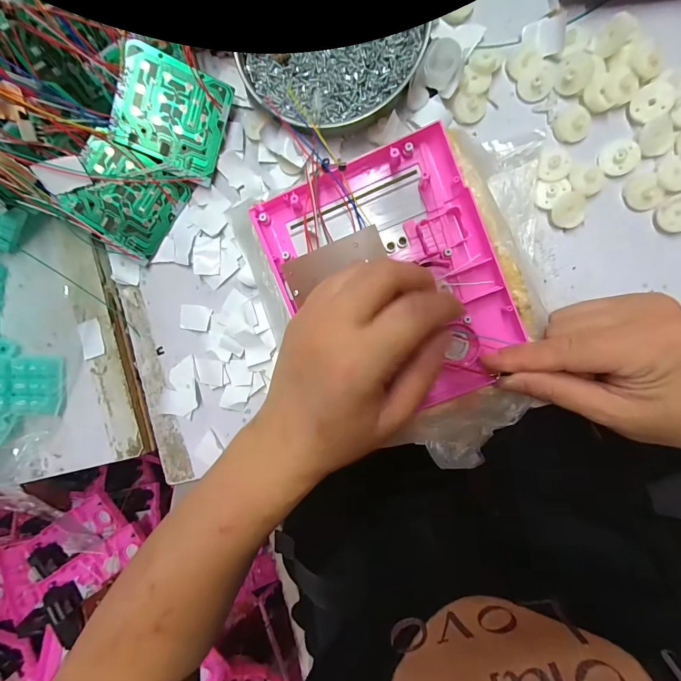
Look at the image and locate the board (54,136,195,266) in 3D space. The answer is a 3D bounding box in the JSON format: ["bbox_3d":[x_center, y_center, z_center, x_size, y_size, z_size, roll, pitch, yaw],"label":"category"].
[{"bbox_3d":[-0.166,-0.108,0.274,0.069,0.005,0.073,30,96,-27],"label":"board"}]

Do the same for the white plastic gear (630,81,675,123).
[{"bbox_3d":[0.207,-0.159,0.235,0.023,0.009,0.022,0,93,8],"label":"white plastic gear"}]

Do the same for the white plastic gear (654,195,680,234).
[{"bbox_3d":[0.224,-0.083,0.237,0.020,0.007,0.023,-26,89,8],"label":"white plastic gear"}]

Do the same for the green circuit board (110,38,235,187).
[{"bbox_3d":[-0.124,-0.165,0.261,0.072,0.004,0.072,16,103,-20],"label":"green circuit board"}]

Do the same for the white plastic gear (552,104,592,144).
[{"bbox_3d":[0.160,-0.149,0.244,0.023,0.007,0.023,0,93,8],"label":"white plastic gear"}]

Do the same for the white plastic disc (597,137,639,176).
[{"bbox_3d":[0.190,-0.125,0.241,0.024,0.005,0.022,0,93,8],"label":"white plastic disc"}]

